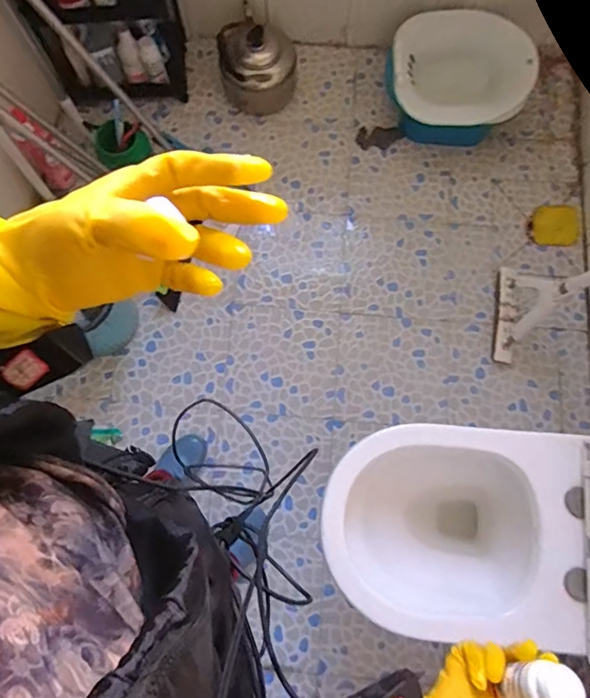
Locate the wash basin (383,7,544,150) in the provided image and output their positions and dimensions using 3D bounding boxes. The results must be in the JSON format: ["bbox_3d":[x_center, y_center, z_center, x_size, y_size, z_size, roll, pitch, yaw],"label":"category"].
[{"bbox_3d":[0.452,-0.762,1.366,0.377,0.210,0.314,14,77,4],"label":"wash basin"}]

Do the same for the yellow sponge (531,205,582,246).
[{"bbox_3d":[0.741,-0.353,1.367,0.124,0.023,0.132,8,79,3],"label":"yellow sponge"}]

